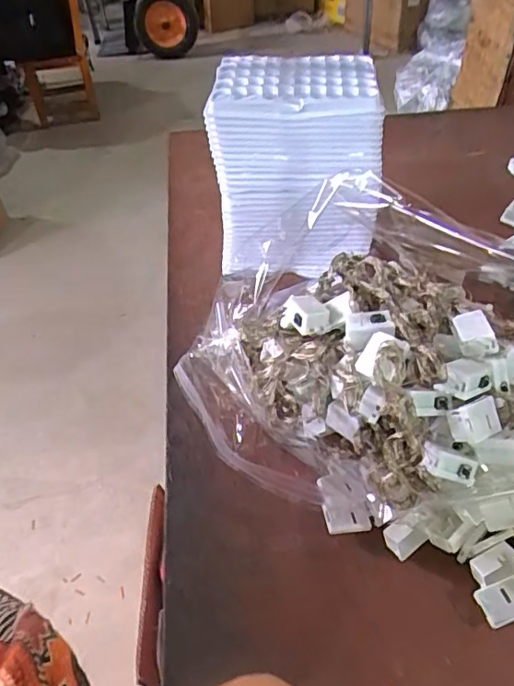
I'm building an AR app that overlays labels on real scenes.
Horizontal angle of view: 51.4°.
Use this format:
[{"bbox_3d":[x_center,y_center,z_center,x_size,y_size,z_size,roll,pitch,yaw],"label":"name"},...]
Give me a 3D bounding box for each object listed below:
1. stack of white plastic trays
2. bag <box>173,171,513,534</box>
[{"bbox_3d":[0.032,-0.144,0.447,0.130,0.152,0.081,0,47,3],"label":"stack of white plastic trays"},{"bbox_3d":[0.079,0.020,0.336,0.204,0.123,0.201,-30,51,-23],"label":"bag"}]

